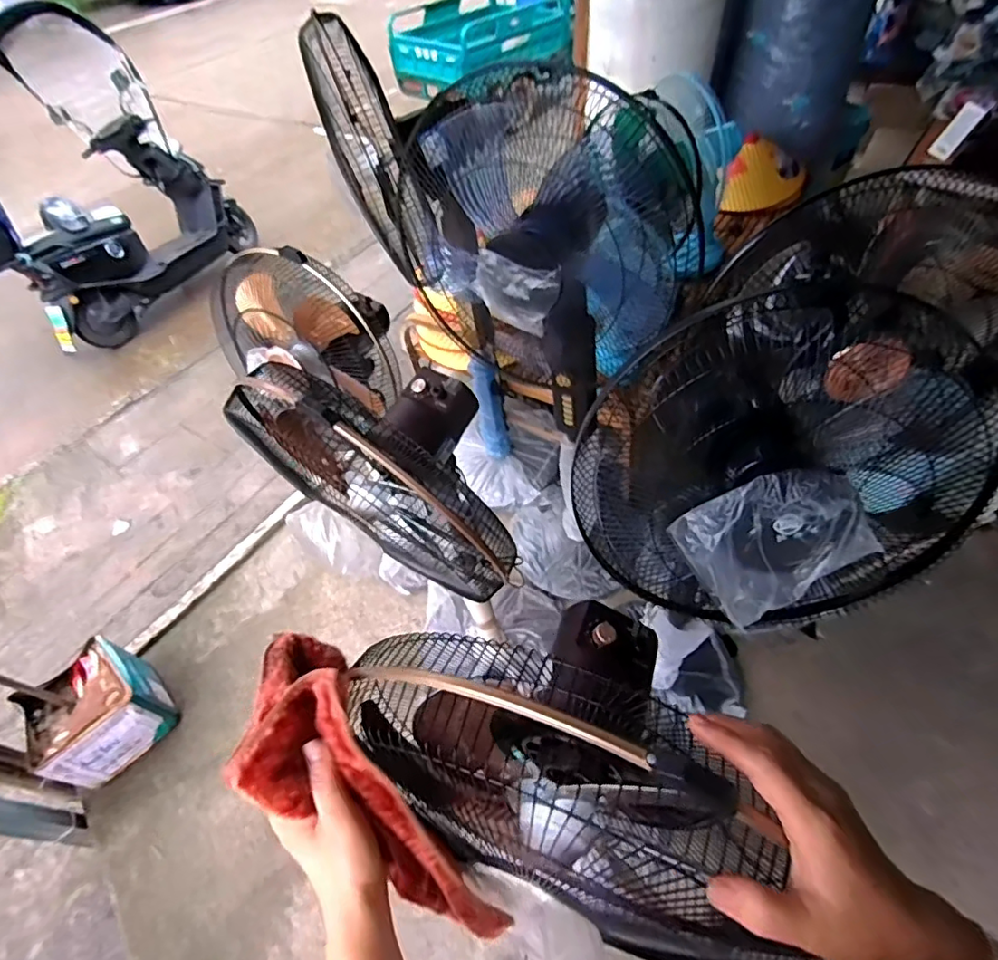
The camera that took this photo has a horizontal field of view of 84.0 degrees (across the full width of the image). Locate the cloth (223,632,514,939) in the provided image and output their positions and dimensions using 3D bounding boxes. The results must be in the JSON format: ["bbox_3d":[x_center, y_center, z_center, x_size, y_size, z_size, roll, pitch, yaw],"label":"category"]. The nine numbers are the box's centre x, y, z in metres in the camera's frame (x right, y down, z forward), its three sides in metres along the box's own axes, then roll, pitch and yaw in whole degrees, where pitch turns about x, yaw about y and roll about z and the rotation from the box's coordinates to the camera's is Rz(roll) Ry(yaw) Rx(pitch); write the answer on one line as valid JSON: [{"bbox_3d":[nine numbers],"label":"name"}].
[{"bbox_3d":[-0.098,0.254,0.423,0.089,0.089,0.283,-37,98,-20],"label":"cloth"}]

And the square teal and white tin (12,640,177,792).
[{"bbox_3d":[-1.002,0.564,1.371,0.261,0.215,0.252,34,64,26],"label":"square teal and white tin"}]

